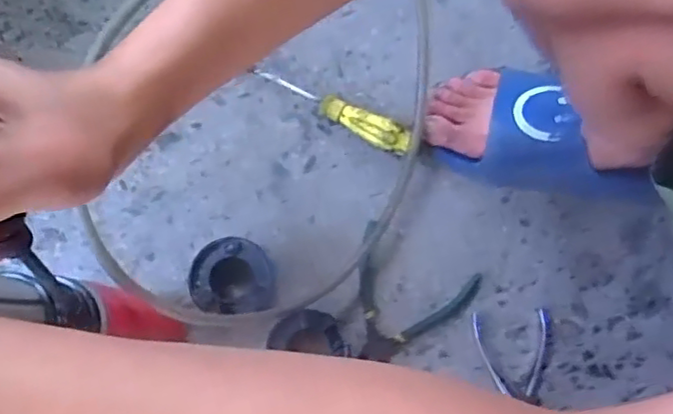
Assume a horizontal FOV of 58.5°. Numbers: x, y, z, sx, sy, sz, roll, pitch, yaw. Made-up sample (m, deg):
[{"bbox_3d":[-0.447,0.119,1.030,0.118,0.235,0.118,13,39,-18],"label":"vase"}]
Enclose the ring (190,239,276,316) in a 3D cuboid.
[{"bbox_3d":[-0.095,0.067,0.569,0.072,0.073,0.066,0,79,-2],"label":"ring"}]

